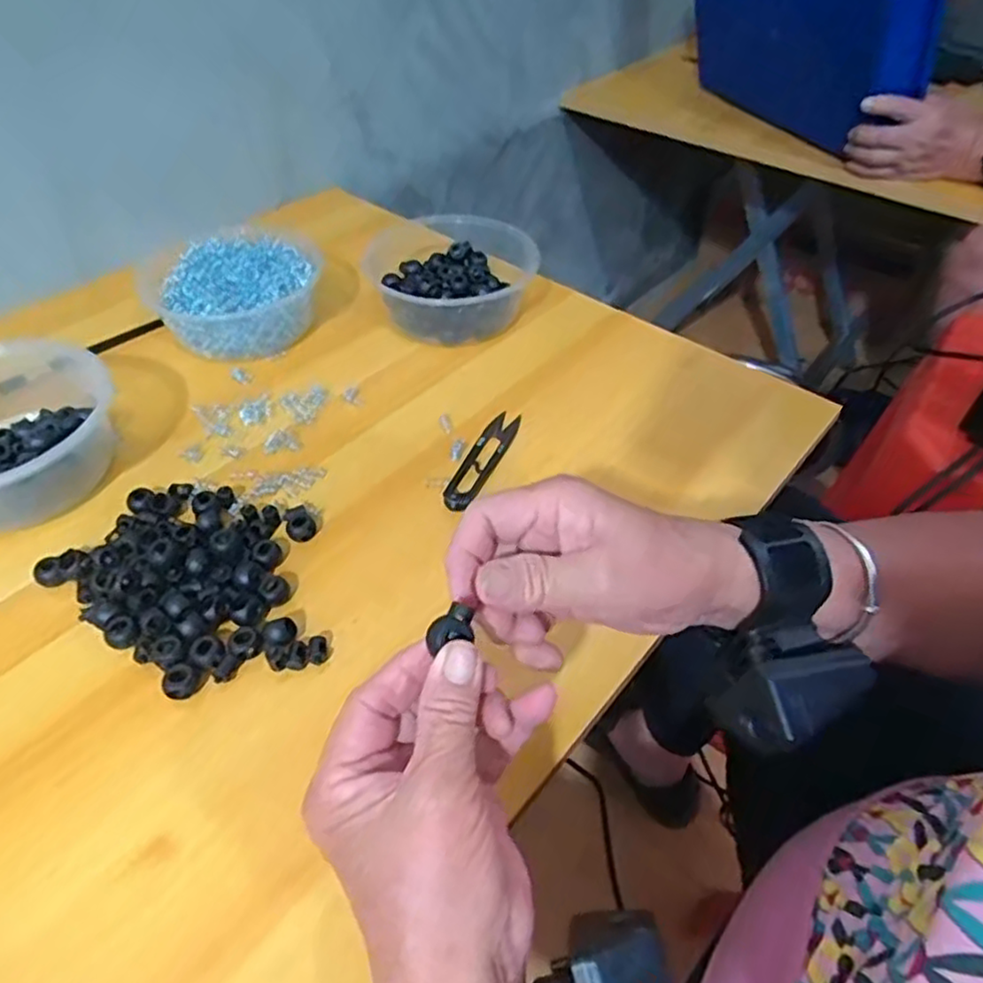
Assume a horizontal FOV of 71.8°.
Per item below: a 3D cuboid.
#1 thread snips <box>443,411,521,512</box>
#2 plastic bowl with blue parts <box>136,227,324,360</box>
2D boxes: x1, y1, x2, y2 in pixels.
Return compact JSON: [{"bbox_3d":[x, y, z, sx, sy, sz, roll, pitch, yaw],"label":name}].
[{"bbox_3d":[-0.006,-0.023,0.459,0.023,0.005,0.098,19,51,15],"label":"thread snips"},{"bbox_3d":[-0.206,-0.162,0.552,0.135,0.053,0.121,-20,52,-18],"label":"plastic bowl with blue parts"}]

